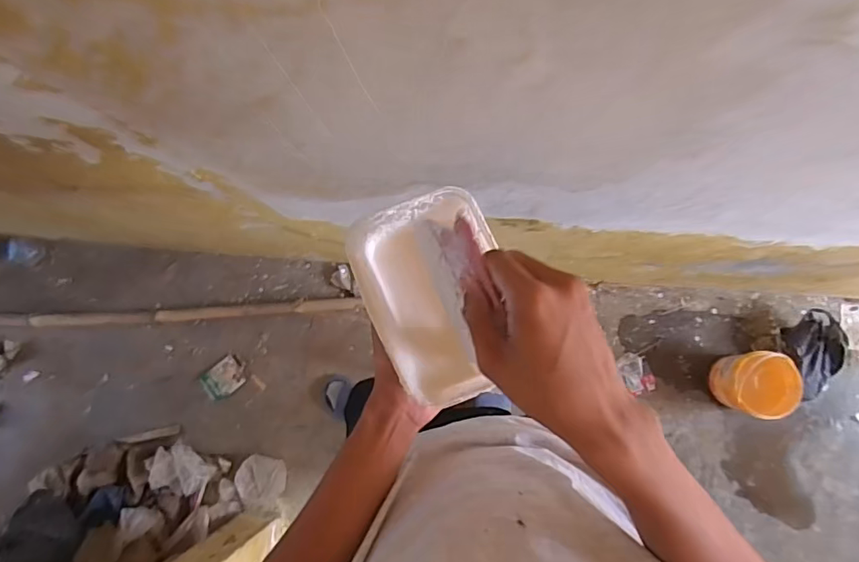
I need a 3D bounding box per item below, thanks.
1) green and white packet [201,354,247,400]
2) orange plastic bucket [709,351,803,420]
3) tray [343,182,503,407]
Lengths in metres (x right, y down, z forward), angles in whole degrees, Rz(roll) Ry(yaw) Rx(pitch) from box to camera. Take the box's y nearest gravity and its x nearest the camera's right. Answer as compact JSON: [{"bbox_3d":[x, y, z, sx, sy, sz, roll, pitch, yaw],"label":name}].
[{"bbox_3d":[-0.596,0.284,1.473,0.120,0.011,0.094,-37,79,-2],"label":"green and white packet"},{"bbox_3d":[0.821,0.258,1.283,0.148,0.164,0.155,-1,80,5],"label":"orange plastic bucket"},{"bbox_3d":[0.008,0.015,0.439,0.114,0.044,0.167,-22,82,1],"label":"tray"}]

